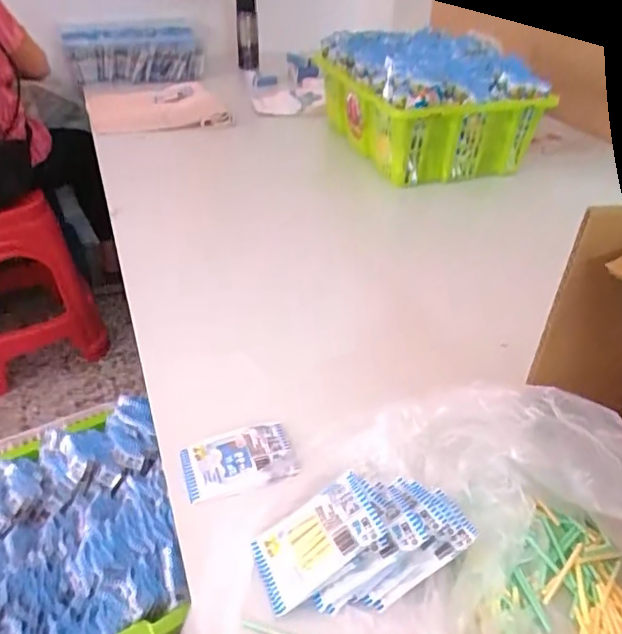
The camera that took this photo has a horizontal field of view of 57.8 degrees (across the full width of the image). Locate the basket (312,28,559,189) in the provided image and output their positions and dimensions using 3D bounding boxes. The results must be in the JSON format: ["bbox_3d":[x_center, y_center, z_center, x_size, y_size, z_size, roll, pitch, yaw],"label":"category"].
[{"bbox_3d":[0.231,-0.476,1.222,0.319,0.225,0.433,-13,39,-18],"label":"basket"}]

